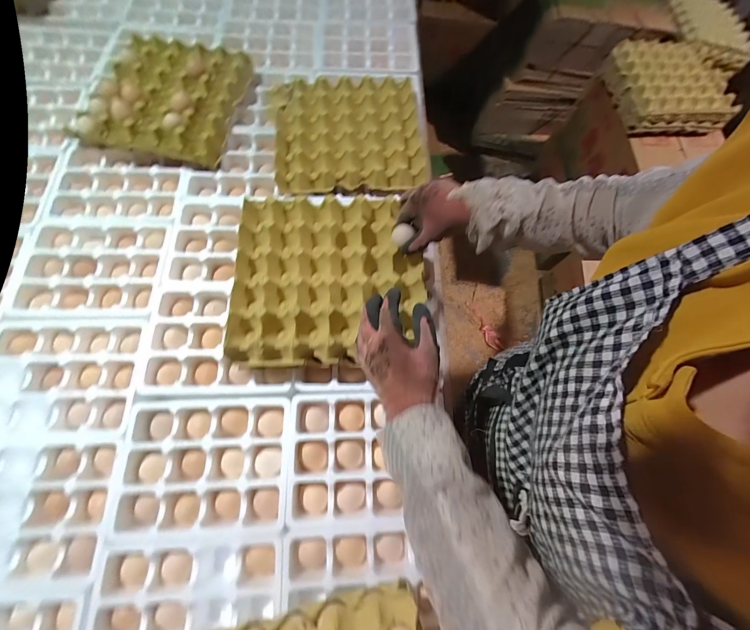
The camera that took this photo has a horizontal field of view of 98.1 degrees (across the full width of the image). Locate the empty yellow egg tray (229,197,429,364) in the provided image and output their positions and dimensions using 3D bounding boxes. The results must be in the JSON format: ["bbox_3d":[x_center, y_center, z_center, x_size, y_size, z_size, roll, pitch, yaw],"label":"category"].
[{"bbox_3d":[-0.072,-0.066,0.516,0.289,0.045,0.282,-3,71,-3],"label":"empty yellow egg tray"}]

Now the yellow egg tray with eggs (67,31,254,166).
[{"bbox_3d":[-0.447,-0.470,0.703,0.292,0.055,0.307,11,71,2],"label":"yellow egg tray with eggs"}]

